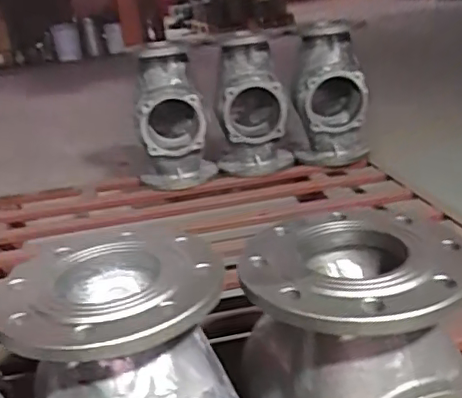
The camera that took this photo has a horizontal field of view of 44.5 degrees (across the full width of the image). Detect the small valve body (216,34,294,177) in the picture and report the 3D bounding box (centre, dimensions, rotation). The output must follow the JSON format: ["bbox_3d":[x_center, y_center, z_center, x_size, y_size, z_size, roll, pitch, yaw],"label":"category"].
[{"bbox_3d":[0.054,-0.242,1.494,0.192,0.354,0.249,-5,21,5],"label":"small valve body"}]

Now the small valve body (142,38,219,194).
[{"bbox_3d":[-0.154,-0.218,1.504,0.190,0.364,0.182,-5,21,5],"label":"small valve body"}]

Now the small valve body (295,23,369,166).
[{"bbox_3d":[0.265,-0.266,1.487,0.189,0.366,0.238,-1,22,15],"label":"small valve body"}]

